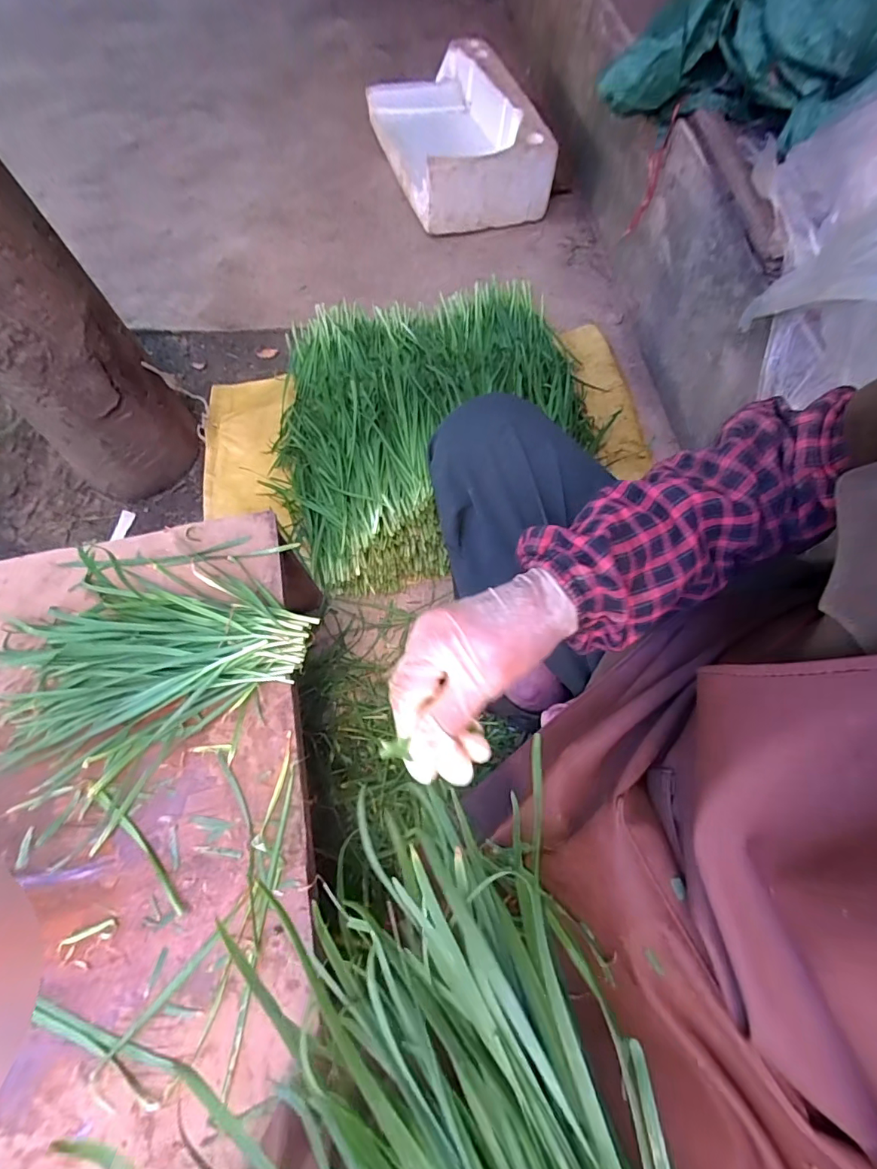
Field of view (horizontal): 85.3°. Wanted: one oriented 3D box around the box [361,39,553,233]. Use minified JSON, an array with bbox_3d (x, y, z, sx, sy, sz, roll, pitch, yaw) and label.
[{"bbox_3d":[0.042,-1.308,1.361,0.367,0.215,0.612,-19,69,-10],"label":"box"}]

